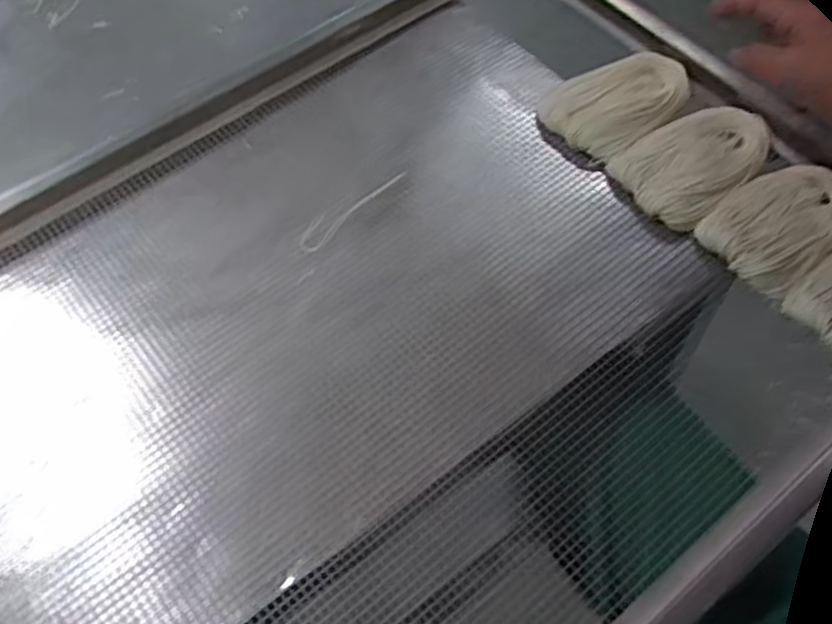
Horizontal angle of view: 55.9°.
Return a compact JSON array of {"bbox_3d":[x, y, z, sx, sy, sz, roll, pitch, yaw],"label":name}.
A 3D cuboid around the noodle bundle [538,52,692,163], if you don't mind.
[{"bbox_3d":[0.184,-0.199,0.737,0.139,0.021,0.103,-38,65,-21],"label":"noodle bundle"}]

